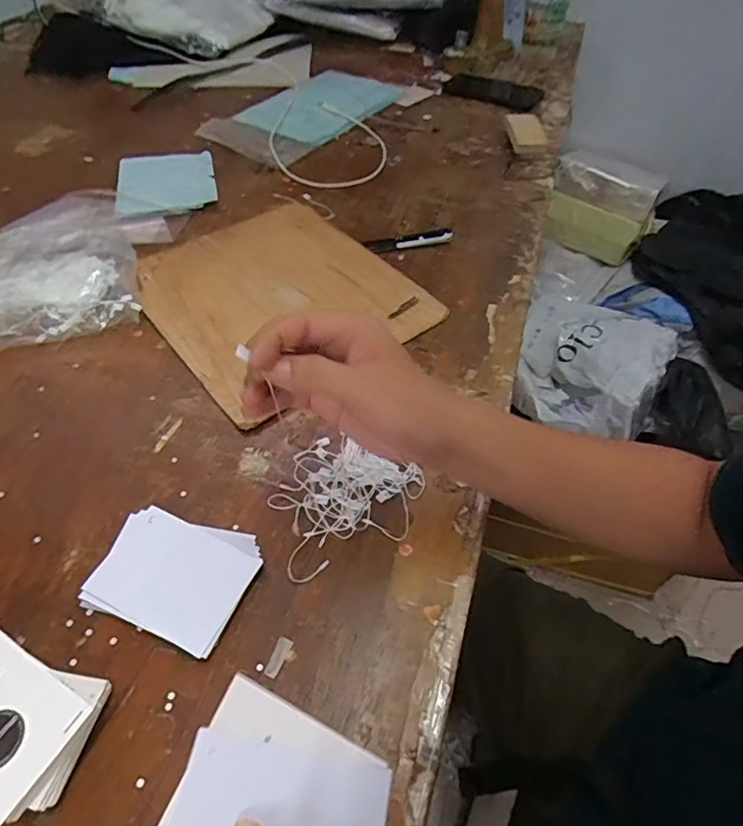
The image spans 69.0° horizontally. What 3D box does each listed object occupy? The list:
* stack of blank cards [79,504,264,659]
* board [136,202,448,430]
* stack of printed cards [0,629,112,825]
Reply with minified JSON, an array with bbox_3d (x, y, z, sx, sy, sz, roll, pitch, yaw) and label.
[{"bbox_3d":[-0.135,0.110,0.375,0.102,0.011,0.082,18,54,13],"label":"stack of blank cards"},{"bbox_3d":[-0.099,-0.130,0.569,0.245,0.007,0.272,-31,58,-23],"label":"board"},{"bbox_3d":[-0.207,0.176,0.308,0.093,0.033,0.071,17,54,12],"label":"stack of printed cards"}]

